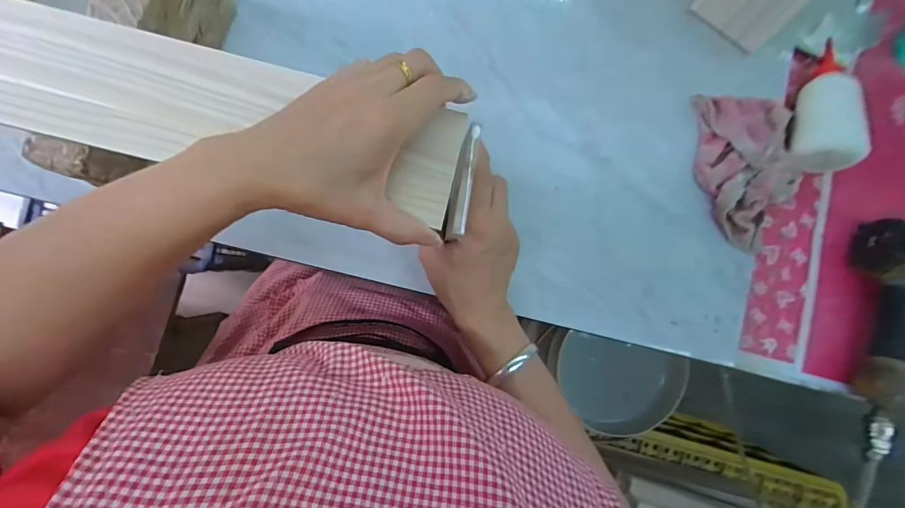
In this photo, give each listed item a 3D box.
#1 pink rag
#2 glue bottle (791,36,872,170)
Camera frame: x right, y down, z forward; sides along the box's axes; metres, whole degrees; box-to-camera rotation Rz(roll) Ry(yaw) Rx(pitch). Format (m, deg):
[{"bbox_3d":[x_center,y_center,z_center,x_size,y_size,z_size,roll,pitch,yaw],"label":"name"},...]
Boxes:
[{"bbox_3d":[0.325,-0.092,0.429,0.115,0.027,0.164,-9,88,-7],"label":"pink rag"},{"bbox_3d":[0.423,-0.166,0.449,0.060,0.060,0.164,22,68,-5],"label":"glue bottle"}]

